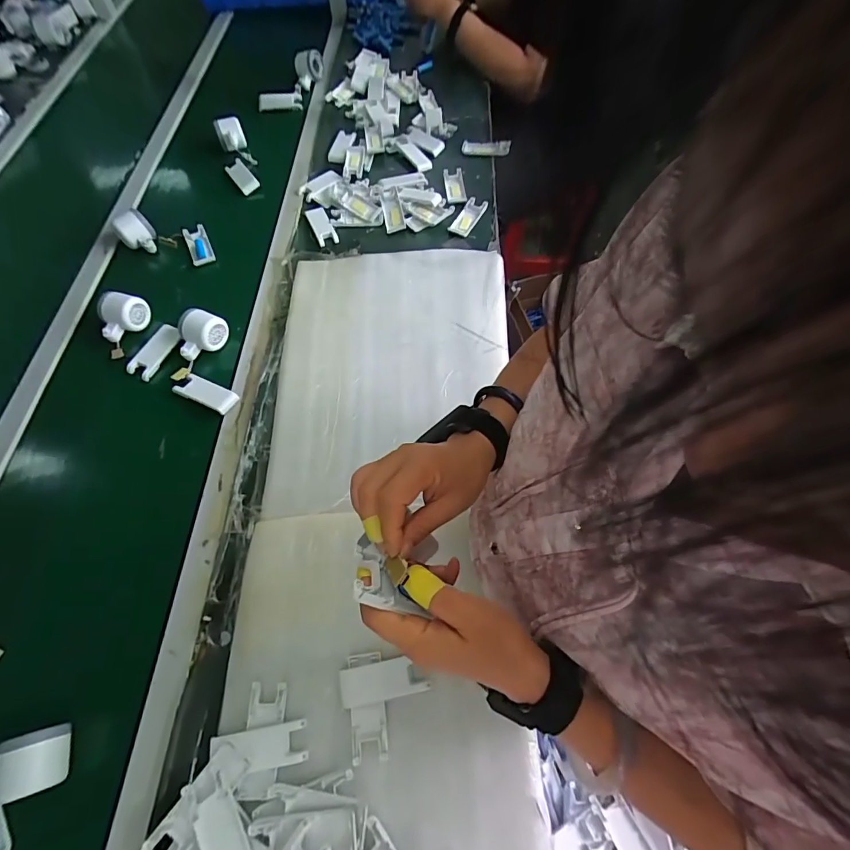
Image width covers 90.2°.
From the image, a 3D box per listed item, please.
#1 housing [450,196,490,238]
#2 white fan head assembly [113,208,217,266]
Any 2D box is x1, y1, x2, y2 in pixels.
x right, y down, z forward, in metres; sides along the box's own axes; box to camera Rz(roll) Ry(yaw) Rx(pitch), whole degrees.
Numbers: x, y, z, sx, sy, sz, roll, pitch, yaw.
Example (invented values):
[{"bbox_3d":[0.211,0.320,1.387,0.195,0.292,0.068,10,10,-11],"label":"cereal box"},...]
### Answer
[{"bbox_3d":[0.091,-0.430,0.874,0.041,0.015,0.105,27,66,14],"label":"housing"},{"bbox_3d":[-0.488,-0.368,0.803,0.174,0.074,0.091,12,64,5],"label":"white fan head assembly"}]

